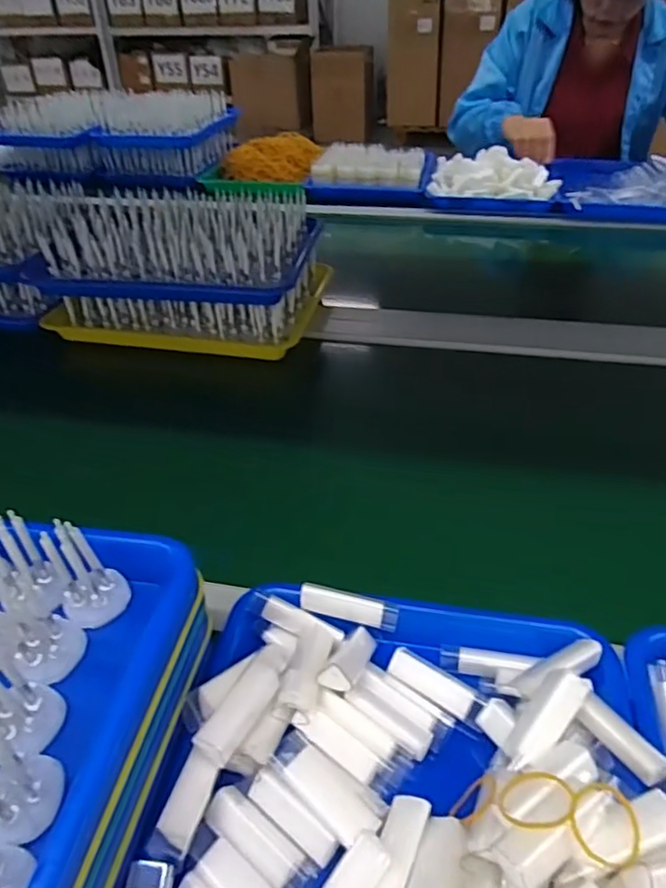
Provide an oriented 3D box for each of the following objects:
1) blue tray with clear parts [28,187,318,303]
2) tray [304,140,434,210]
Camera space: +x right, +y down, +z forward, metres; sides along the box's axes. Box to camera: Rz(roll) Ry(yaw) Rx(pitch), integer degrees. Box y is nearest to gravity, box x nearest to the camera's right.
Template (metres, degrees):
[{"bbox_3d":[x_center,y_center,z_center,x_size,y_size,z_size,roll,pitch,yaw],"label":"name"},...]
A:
[{"bbox_3d":[-0.211,-0.250,0.775,0.352,0.086,0.204,7,39,10],"label":"blue tray with clear parts"},{"bbox_3d":[0.086,-0.566,1.262,0.245,0.067,0.219,8,39,12],"label":"tray"}]

